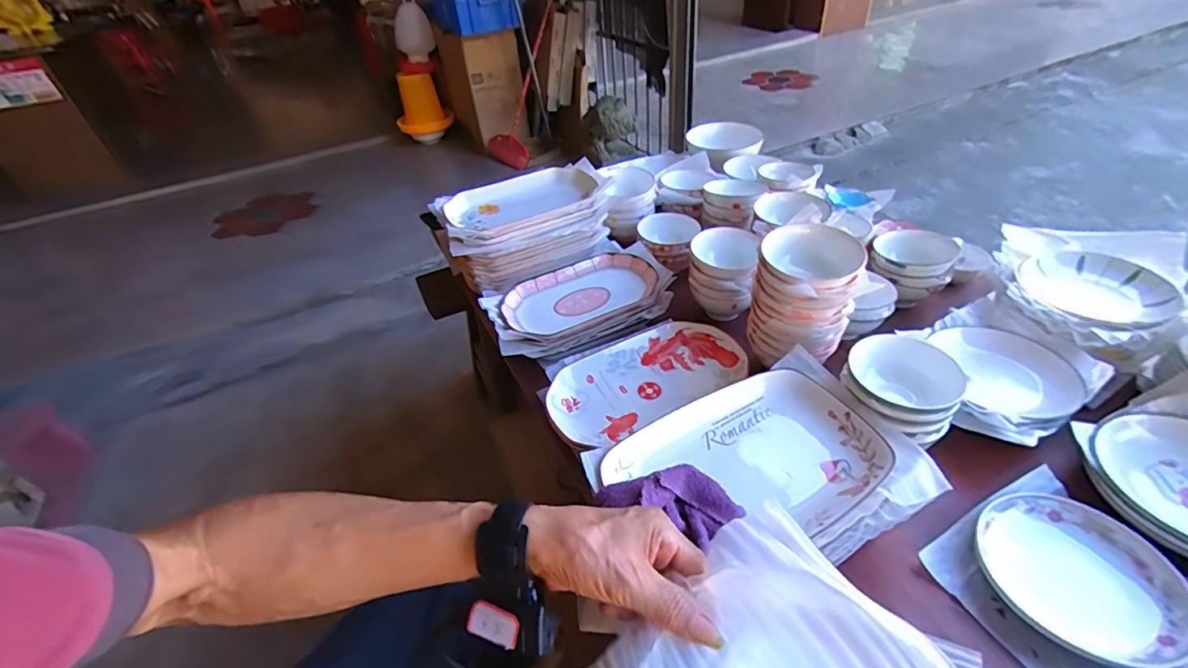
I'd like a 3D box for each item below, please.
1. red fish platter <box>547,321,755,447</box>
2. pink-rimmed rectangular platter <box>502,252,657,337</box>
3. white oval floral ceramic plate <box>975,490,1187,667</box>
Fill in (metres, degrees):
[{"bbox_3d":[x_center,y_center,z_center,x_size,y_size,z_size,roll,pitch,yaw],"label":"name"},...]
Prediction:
[{"bbox_3d":[0.079,0.070,0.782,0.304,0.038,0.152,-21,42,-16],"label":"red fish platter"},{"bbox_3d":[-0.023,-0.070,0.894,0.271,0.034,0.160,-23,43,-18],"label":"pink-rimmed rectangular platter"},{"bbox_3d":[0.503,0.248,0.523,0.159,0.024,0.171,-9,41,-3],"label":"white oval floral ceramic plate"}]

